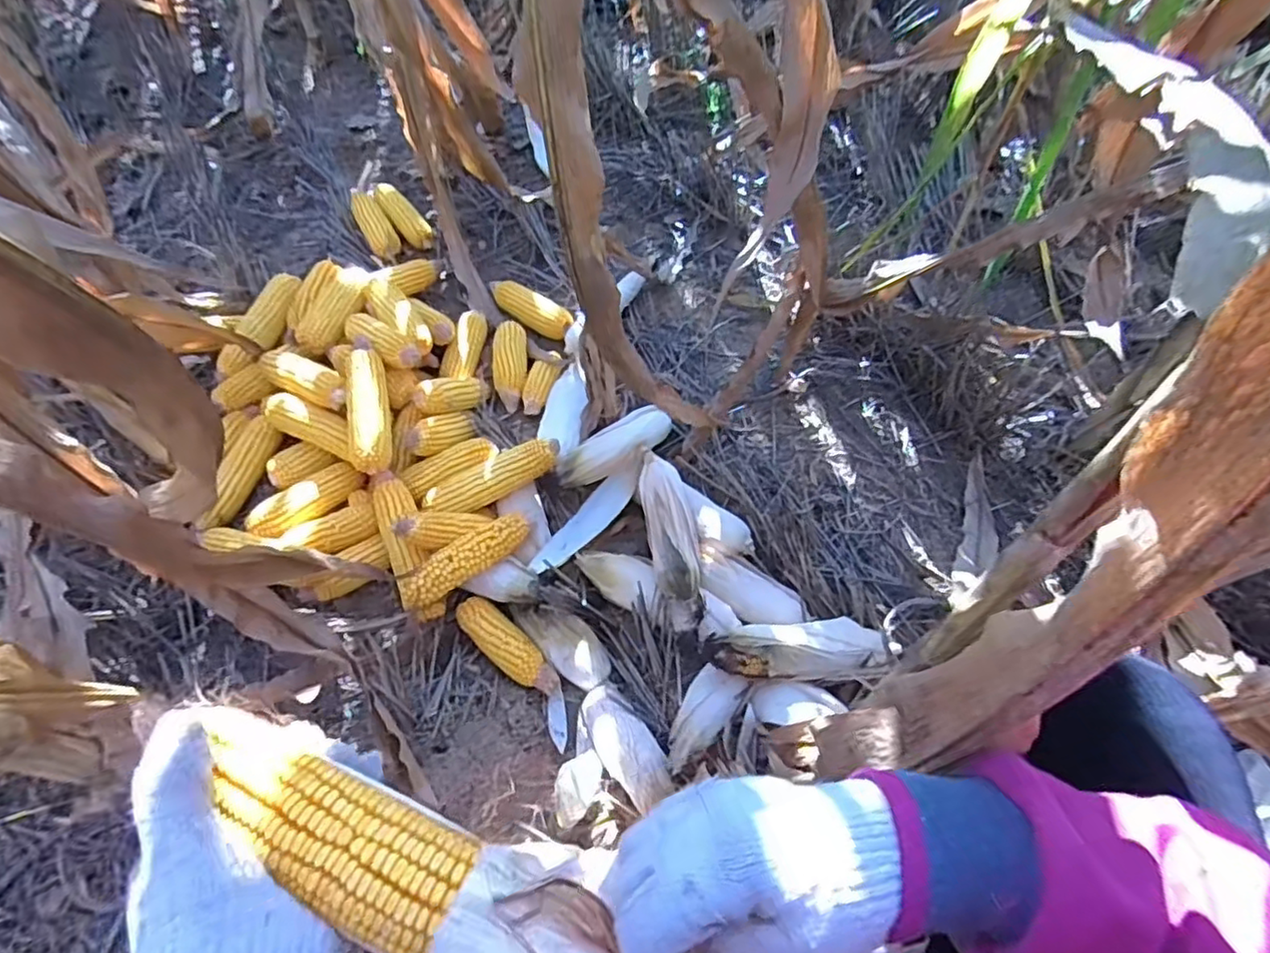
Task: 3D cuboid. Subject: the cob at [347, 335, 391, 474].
[{"bbox_3d":[-0.385,-0.105,0.922,0.057,0.047,0.216,-10,70,-5],"label":"cob"}]

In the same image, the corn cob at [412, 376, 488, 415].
[{"bbox_3d":[-0.277,-0.129,0.994,0.054,0.041,0.136,31,27,19],"label":"corn cob"}]

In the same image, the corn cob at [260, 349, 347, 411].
[{"bbox_3d":[-0.490,-0.146,0.942,0.173,0.041,0.052,24,62,16],"label":"corn cob"}]

